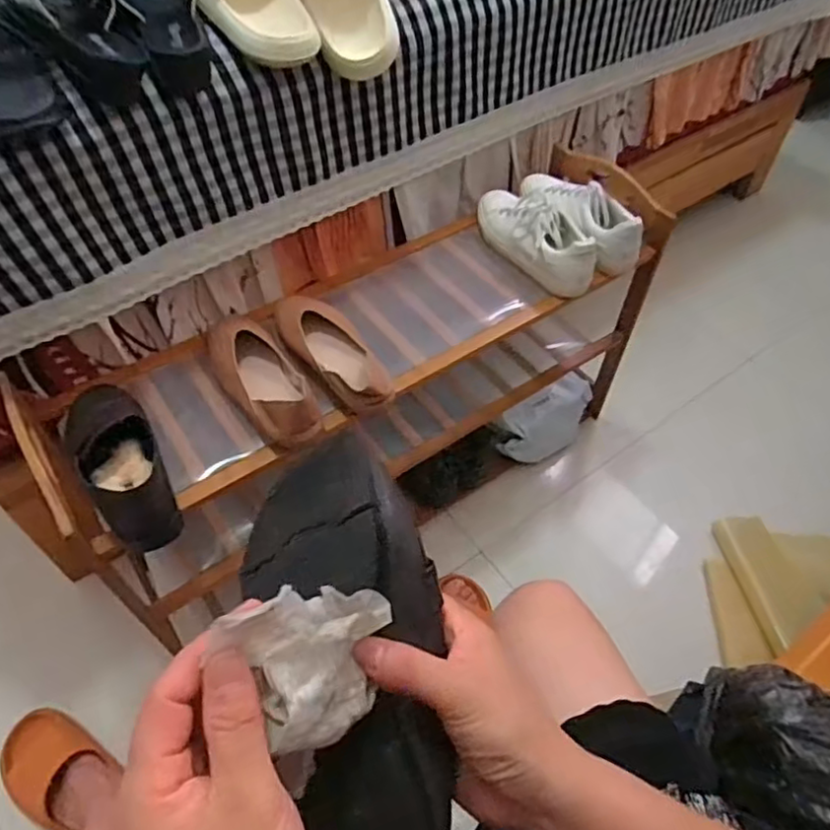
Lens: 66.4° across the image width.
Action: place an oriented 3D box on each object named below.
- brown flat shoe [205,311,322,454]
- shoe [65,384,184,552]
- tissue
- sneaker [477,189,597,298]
[{"bbox_3d":[-0.184,-0.046,0.769,0.083,0.058,0.237,-26,57,-20],"label":"brown flat shoe"},{"bbox_3d":[-0.321,0.042,0.694,0.084,0.066,0.228,-31,59,-23],"label":"shoe"},{"bbox_3d":[-0.045,0.106,0.280,0.054,0.070,0.080,27,56,19],"label":"tissue"},{"bbox_3d":[0.170,-0.273,0.926,0.084,0.080,0.235,-33,59,-24],"label":"sneaker"}]

